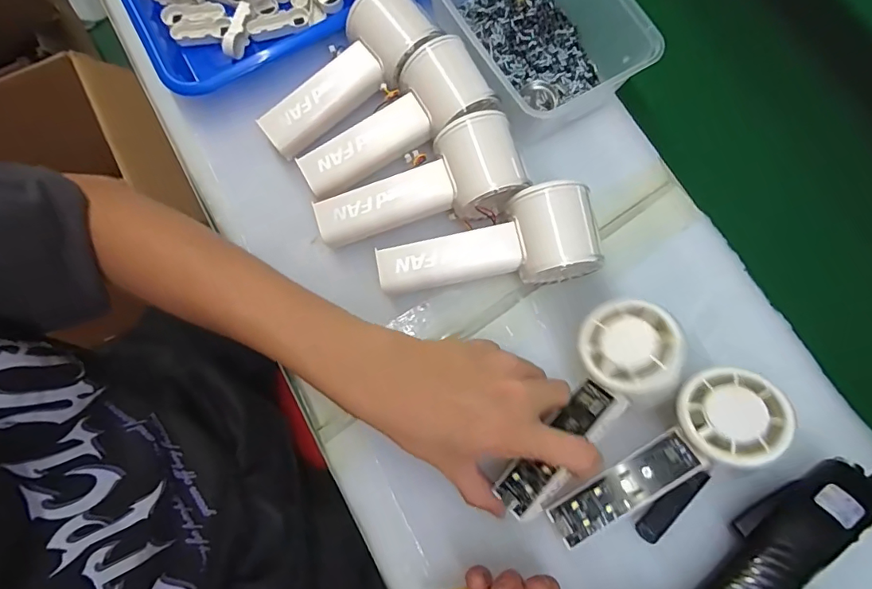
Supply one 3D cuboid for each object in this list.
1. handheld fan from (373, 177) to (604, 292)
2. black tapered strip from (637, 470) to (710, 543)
[{"bbox_3d":[0.034,-0.029,0.327,0.145,0.057,0.054,-13,77,-3],"label":"handheld fan"},{"bbox_3d":[0.153,0.135,0.308,0.058,0.005,0.017,-44,81,-9],"label":"black tapered strip"}]

